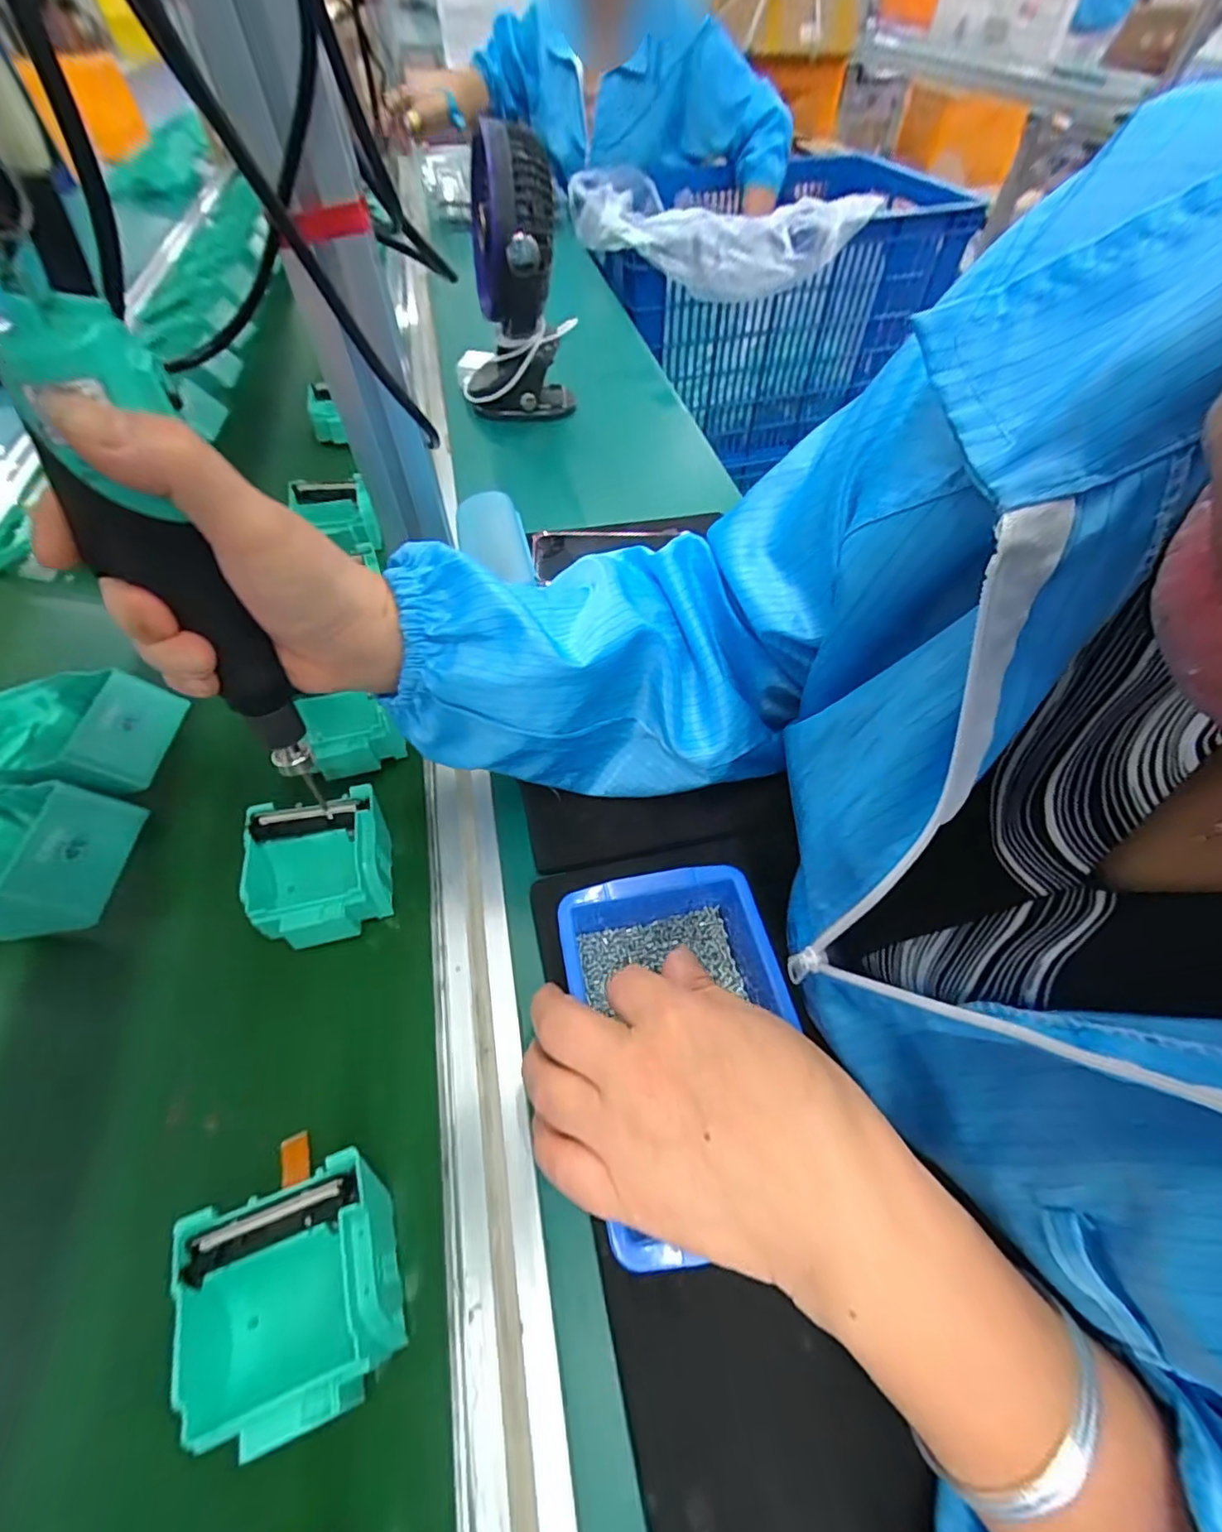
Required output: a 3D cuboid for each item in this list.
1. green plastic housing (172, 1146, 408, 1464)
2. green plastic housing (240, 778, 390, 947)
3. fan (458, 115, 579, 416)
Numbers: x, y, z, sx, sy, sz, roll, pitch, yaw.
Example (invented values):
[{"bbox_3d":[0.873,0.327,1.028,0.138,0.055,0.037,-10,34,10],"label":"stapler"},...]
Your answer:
[{"bbox_3d":[-0.130,0.217,0.232,0.075,0.035,0.078,-17,59,-13],"label":"green plastic housing"},{"bbox_3d":[-0.174,0.063,0.338,0.078,0.040,0.081,-12,58,-11],"label":"green plastic housing"},{"bbox_3d":[-0.110,-0.517,0.609,0.126,0.222,0.139,-8,57,-8],"label":"fan"}]

